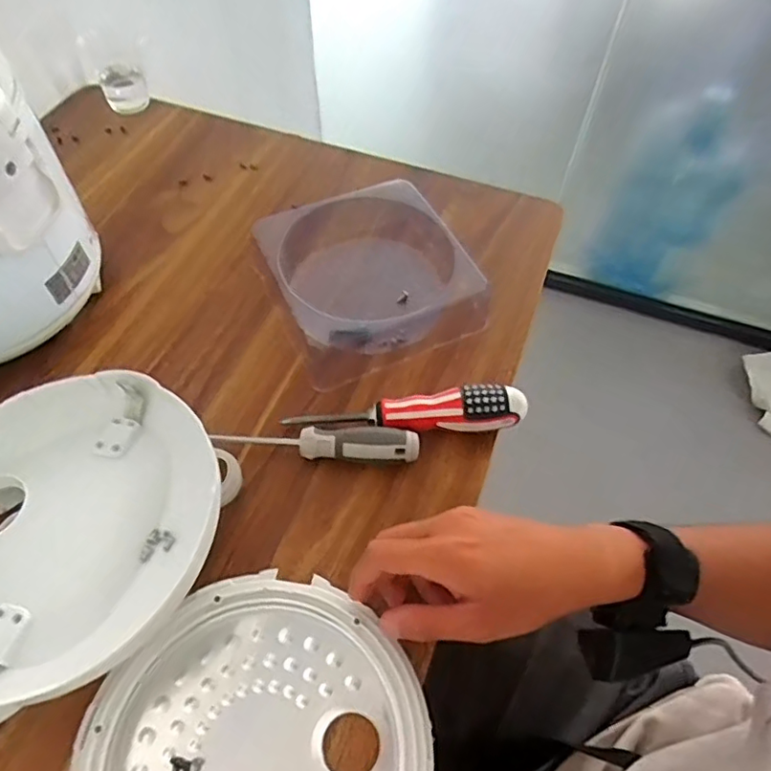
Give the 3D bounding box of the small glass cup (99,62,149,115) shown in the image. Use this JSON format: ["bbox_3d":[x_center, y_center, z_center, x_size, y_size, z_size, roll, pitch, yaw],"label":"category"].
[{"bbox_3d":[-0.313,-0.358,0.689,0.050,0.032,0.052,-18,58,-13],"label":"small glass cup"}]

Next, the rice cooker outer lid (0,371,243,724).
[{"bbox_3d":[-0.212,0.093,0.377,0.192,0.061,0.208,1,56,-1],"label":"rice cooker outer lid"}]

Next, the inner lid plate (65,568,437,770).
[{"bbox_3d":[-0.074,0.212,0.324,0.190,0.021,0.185,1,56,-1],"label":"inner lid plate"}]

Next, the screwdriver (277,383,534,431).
[{"bbox_3d":[0.017,0.019,0.442,0.176,0.036,0.030,3,56,0],"label":"screwdriver"}]

